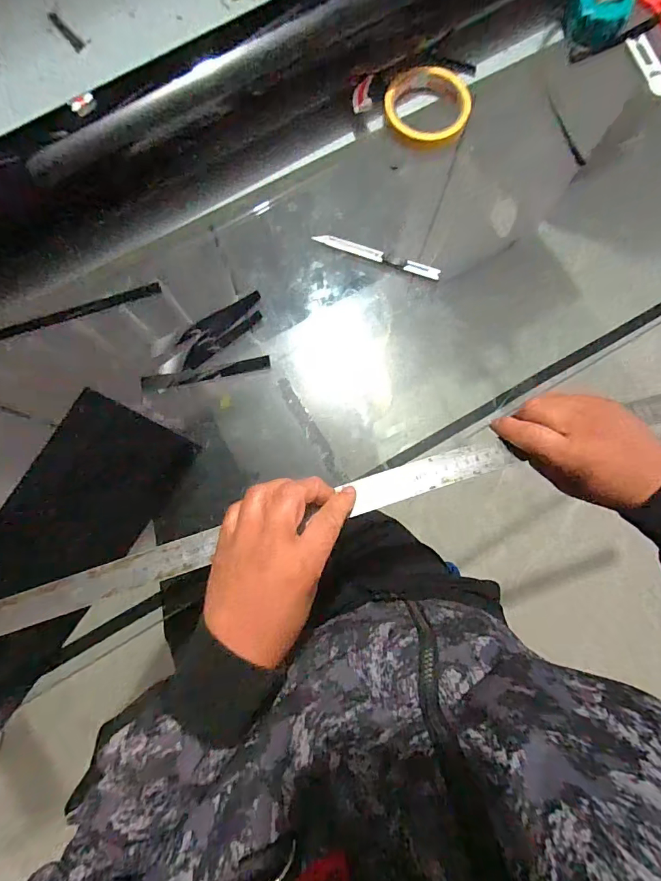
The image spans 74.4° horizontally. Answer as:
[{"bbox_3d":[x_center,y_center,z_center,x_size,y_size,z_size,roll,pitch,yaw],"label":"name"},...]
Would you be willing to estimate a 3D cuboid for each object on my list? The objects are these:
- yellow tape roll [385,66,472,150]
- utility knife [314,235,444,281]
[{"bbox_3d":[0.107,-0.367,0.482,0.091,0.020,0.088,0,81,0],"label":"yellow tape roll"},{"bbox_3d":[0.050,-0.198,0.466,0.138,0.010,0.011,20,81,3],"label":"utility knife"}]

